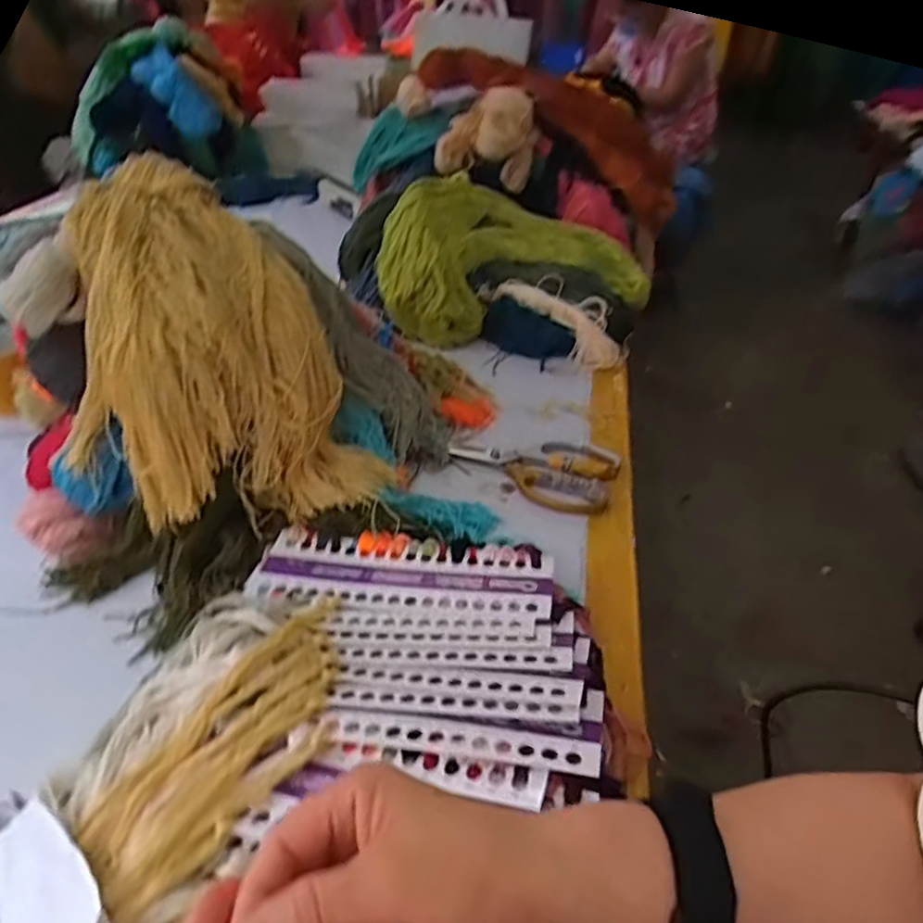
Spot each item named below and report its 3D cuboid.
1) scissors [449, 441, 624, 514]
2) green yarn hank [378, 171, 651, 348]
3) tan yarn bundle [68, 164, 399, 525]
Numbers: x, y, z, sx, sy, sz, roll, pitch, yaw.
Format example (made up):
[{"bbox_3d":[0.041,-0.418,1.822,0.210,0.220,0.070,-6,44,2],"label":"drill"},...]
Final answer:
[{"bbox_3d":[0.076,0.002,0.708,0.174,0.009,0.117,15,39,17],"label":"scissors"},{"bbox_3d":[0.082,-0.330,1.014,0.451,0.153,0.215,-16,40,-21],"label":"green yarn hank"},{"bbox_3d":[-0.228,-0.094,0.587,0.238,0.246,0.245,-17,41,-22],"label":"tan yarn bundle"}]

